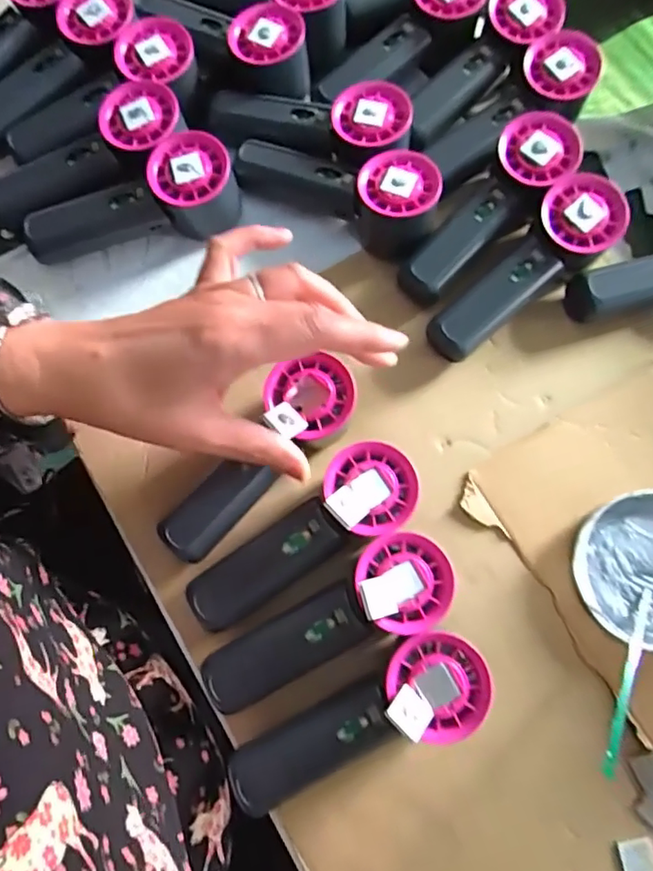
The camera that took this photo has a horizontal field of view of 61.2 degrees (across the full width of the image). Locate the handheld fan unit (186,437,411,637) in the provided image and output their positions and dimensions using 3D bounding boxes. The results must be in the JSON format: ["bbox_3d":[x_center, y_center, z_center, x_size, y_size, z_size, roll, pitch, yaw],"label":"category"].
[{"bbox_3d":[-0.016,0.062,0.335,0.156,0.033,0.050,-36,74,2],"label":"handheld fan unit"}]

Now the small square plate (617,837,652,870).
[{"bbox_3d":[0.187,0.253,0.330,0.021,0.004,0.020,-11,71,-5],"label":"small square plate"}]

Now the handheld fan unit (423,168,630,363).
[{"bbox_3d":[0.140,-0.114,0.395,0.157,0.039,0.051,-41,75,1],"label":"handheld fan unit"}]

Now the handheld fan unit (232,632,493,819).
[{"bbox_3d":[0.017,0.163,0.308,0.154,0.031,0.052,-29,72,4],"label":"handheld fan unit"}]

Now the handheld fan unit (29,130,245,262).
[{"bbox_3d":[-0.143,-0.169,0.405,0.151,0.060,0.059,-6,70,-3],"label":"handheld fan unit"}]

